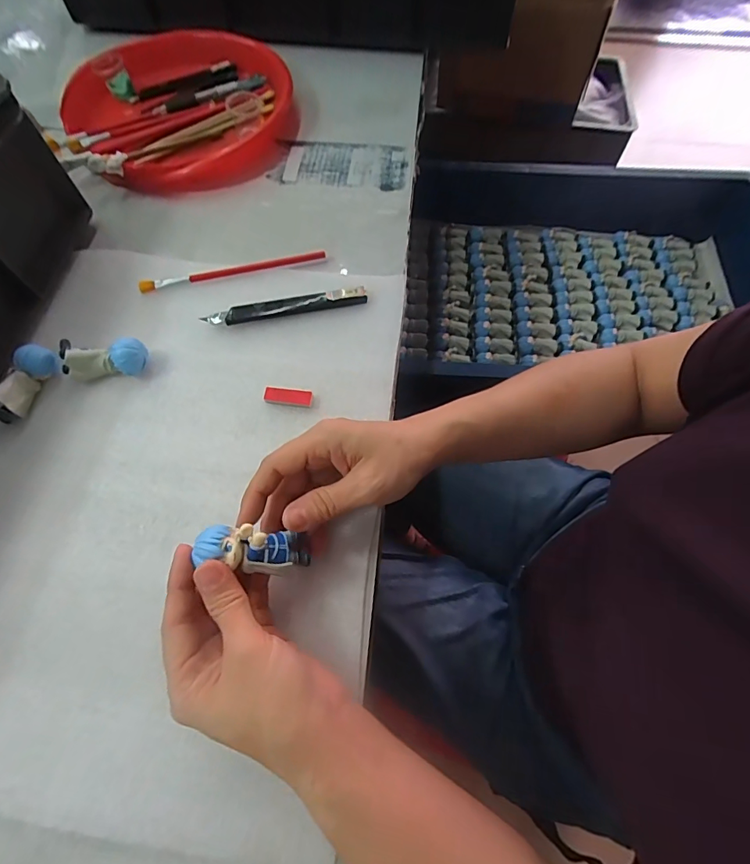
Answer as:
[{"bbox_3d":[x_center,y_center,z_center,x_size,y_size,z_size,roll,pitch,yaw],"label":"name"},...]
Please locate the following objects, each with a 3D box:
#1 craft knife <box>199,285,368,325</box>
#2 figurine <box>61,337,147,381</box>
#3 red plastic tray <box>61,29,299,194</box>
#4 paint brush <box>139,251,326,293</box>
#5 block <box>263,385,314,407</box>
[{"bbox_3d":[-0.075,-0.107,0.377,0.137,0.009,0.017,-12,65,-6],"label":"craft knife"},{"bbox_3d":[-0.212,-0.056,0.347,0.064,0.026,0.025,1,65,0],"label":"figurine"},{"bbox_3d":[-0.222,-0.373,0.497,0.243,0.033,0.255,-38,70,-16],"label":"red plastic tray"},{"bbox_3d":[-0.127,-0.146,0.401,0.165,0.011,0.008,-12,65,-6],"label":"paint brush"},{"bbox_3d":[-0.068,-0.028,0.343,0.038,0.004,0.014,9,65,4],"label":"block"}]

